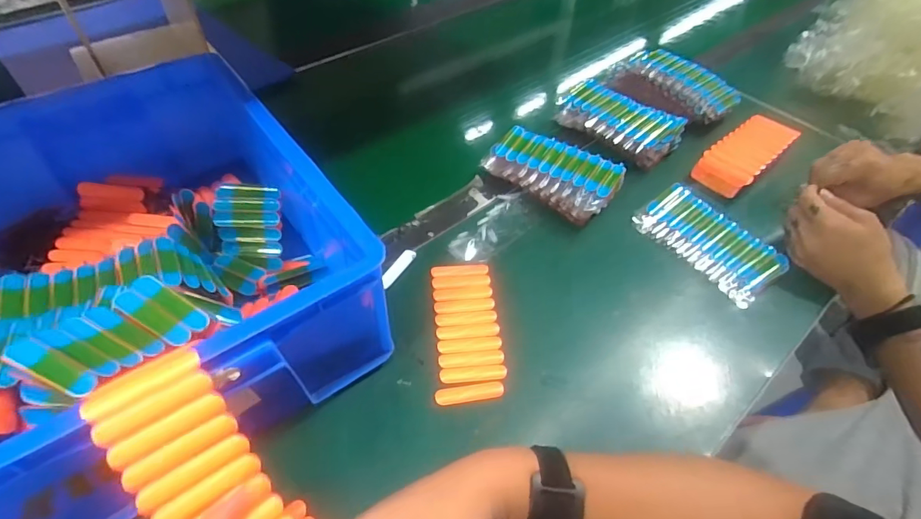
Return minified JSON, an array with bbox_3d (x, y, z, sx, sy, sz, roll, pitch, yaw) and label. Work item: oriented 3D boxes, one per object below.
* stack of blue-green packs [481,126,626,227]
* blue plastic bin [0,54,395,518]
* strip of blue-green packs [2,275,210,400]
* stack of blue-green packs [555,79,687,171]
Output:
[{"bbox_3d":[0.116,-0.109,0.600,0.165,0.051,0.091,34,57,24],"label":"stack of blue-green packs"},{"bbox_3d":[-0.296,-0.015,0.433,0.296,0.137,0.417,-30,57,-24],"label":"blue plastic bin"},{"bbox_3d":[-0.227,0.050,0.311,0.063,0.014,0.090,29,35,10],"label":"strip of blue-green packs"},{"bbox_3d":[0.217,-0.199,0.669,0.093,0.037,0.183,-31,57,-24],"label":"stack of blue-green packs"}]

